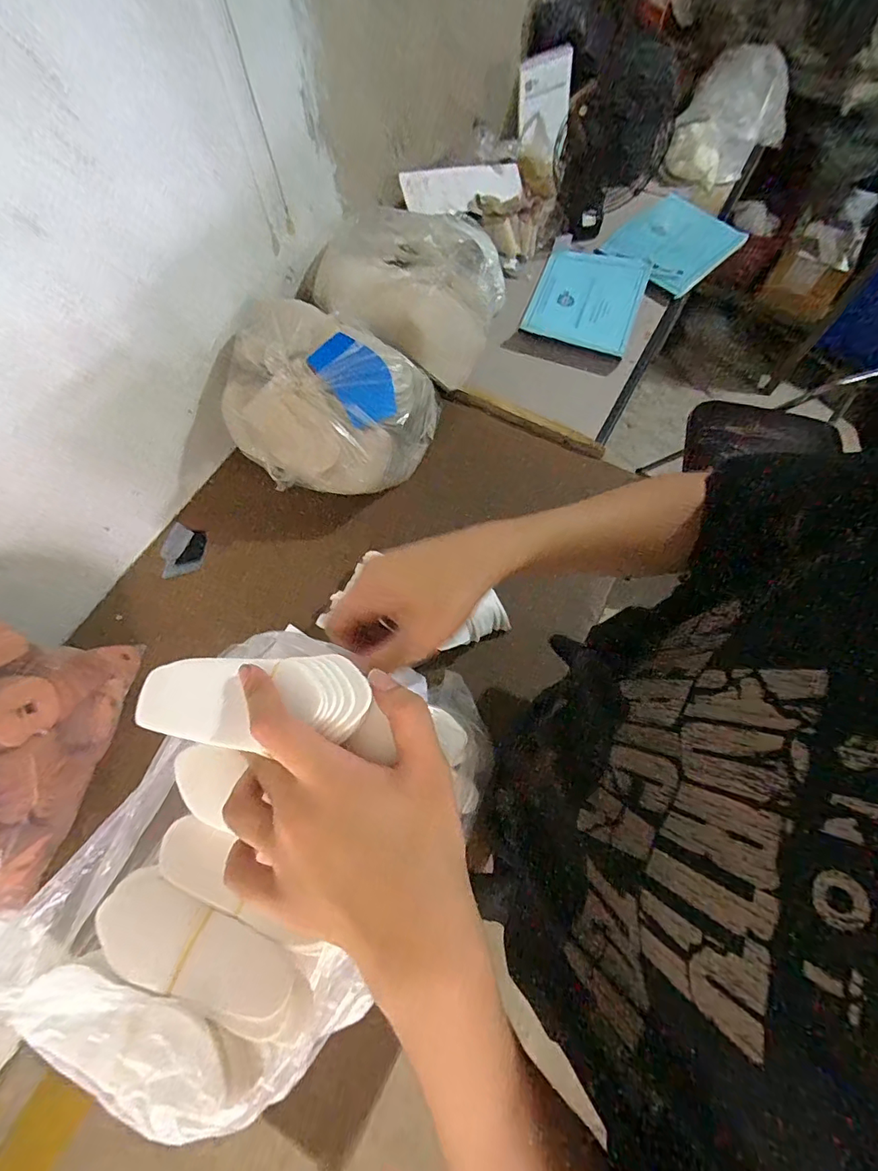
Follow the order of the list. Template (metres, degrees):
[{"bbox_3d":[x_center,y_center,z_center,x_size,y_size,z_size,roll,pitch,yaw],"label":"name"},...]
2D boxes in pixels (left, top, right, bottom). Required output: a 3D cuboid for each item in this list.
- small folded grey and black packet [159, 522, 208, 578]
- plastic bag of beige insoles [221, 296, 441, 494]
[{"bbox_3d":[-0.439,-0.056,0.833,0.064,0.004,0.091,19,79,-22],"label":"small folded grey and black packet"},{"bbox_3d":[-0.187,-0.270,0.780,0.306,0.178,0.248,19,70,9],"label":"plastic bag of beige insoles"}]

